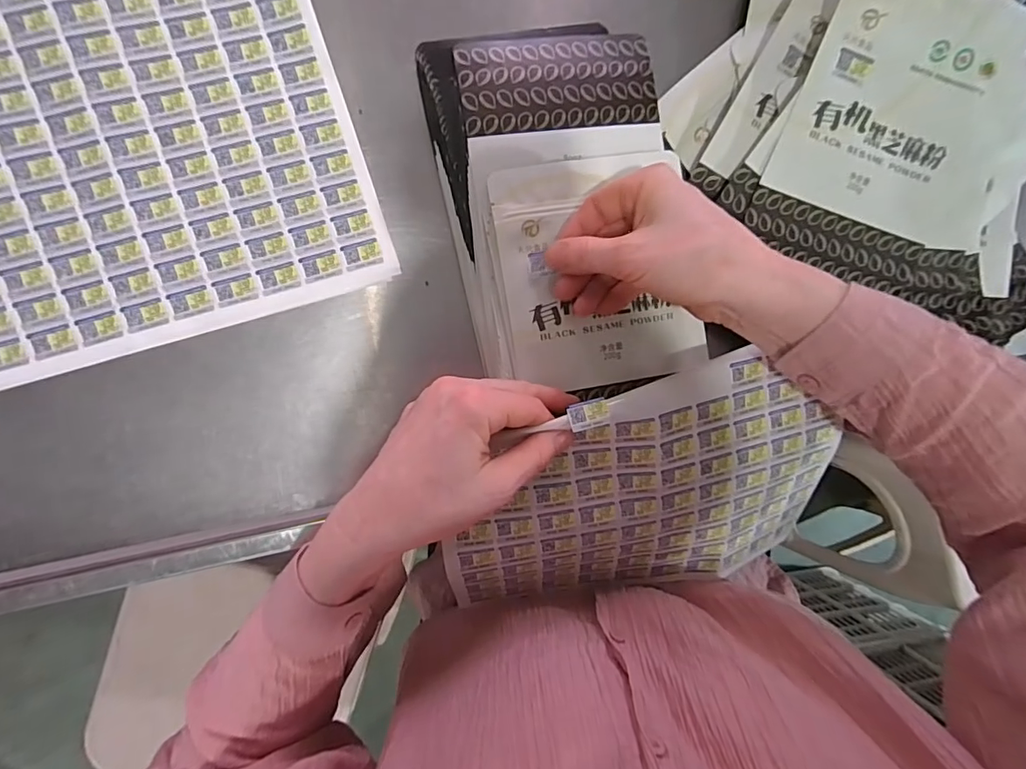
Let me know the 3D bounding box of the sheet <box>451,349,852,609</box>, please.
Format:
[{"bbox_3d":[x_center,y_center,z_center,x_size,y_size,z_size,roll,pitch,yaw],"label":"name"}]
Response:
[{"bbox_3d":[0.095,0.073,0.351,0.273,0.070,0.166,-5,95,-8],"label":"sheet"}]

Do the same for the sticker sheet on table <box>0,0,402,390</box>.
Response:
[{"bbox_3d":[-0.264,-0.164,0.309,0.298,0.008,0.283,-18,97,-7],"label":"sticker sheet on table"}]

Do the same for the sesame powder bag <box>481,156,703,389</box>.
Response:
[{"bbox_3d":[0.059,-0.076,0.344,0.134,0.010,0.152,-11,96,-8],"label":"sesame powder bag"}]

